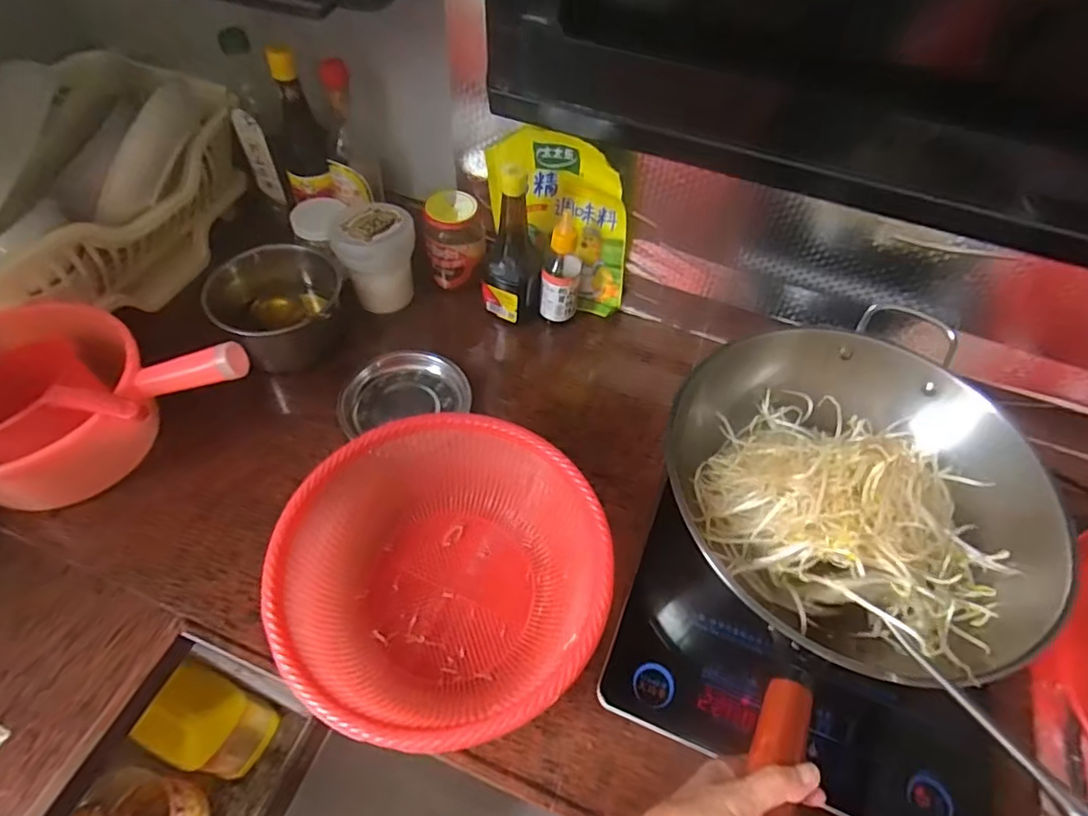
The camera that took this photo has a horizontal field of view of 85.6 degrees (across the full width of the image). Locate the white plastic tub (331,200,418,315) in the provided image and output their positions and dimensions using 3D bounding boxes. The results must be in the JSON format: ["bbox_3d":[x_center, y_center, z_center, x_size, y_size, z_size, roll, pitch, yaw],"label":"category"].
[{"bbox_3d":[-0.217,-0.205,0.773,0.098,0.118,0.109,-7,58,-9],"label":"white plastic tub"}]

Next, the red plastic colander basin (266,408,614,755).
[{"bbox_3d":[-0.087,0.150,0.540,0.271,0.112,0.279,2,57,-3],"label":"red plastic colander basin"}]

